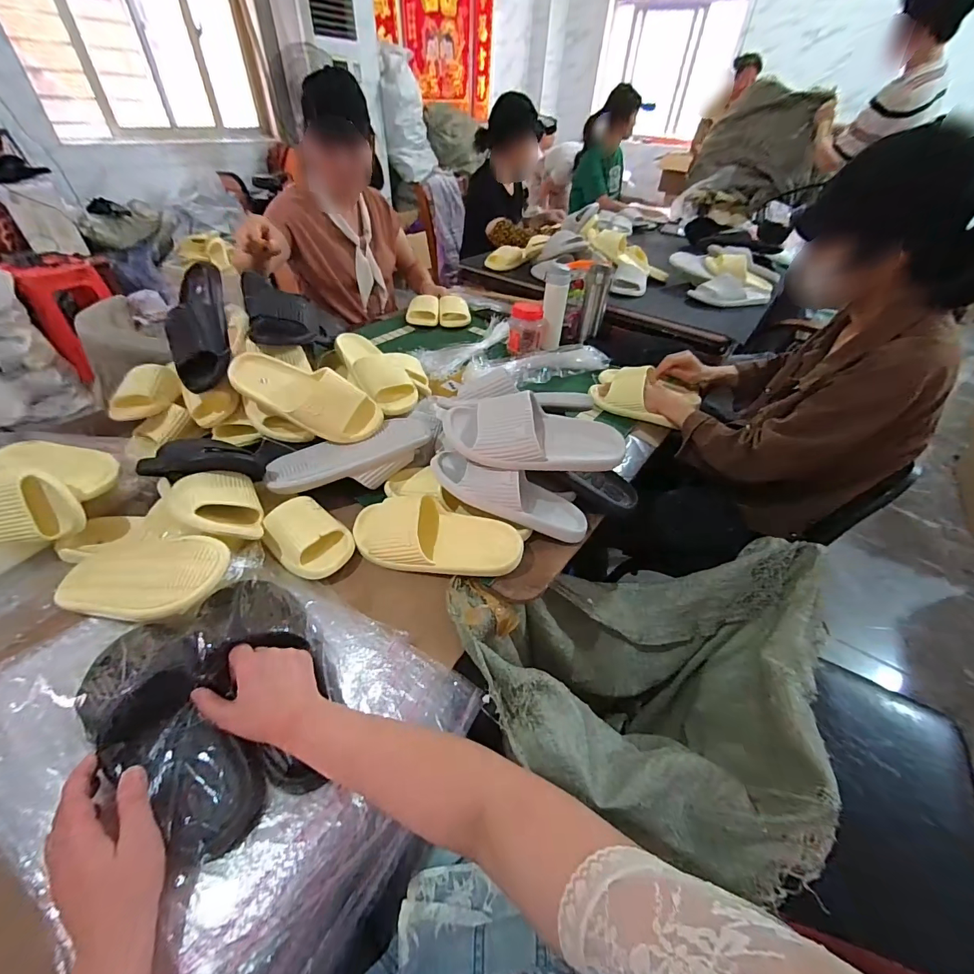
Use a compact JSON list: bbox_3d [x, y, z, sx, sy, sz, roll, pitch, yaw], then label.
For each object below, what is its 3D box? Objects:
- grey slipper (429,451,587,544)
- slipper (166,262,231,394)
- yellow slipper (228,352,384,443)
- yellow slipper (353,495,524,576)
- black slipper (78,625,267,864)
[{"bbox_3d":[0.045,0.005,0.654,0.264,0.070,0.087,23,43,-10],"label":"grey slipper"},{"bbox_3d":[-0.516,-0.307,0.744,0.087,0.064,0.267,-10,70,-14],"label":"slipper"},{"bbox_3d":[-0.312,-0.156,0.713,0.251,0.108,0.075,22,1,-3],"label":"yellow slipper"},{"bbox_3d":[-0.082,0.072,0.621,0.262,0.074,0.100,14,44,10],"label":"yellow slipper"},{"bbox_3d":[-0.323,0.239,0.421,0.268,0.057,0.105,38,52,19],"label":"black slipper"}]

